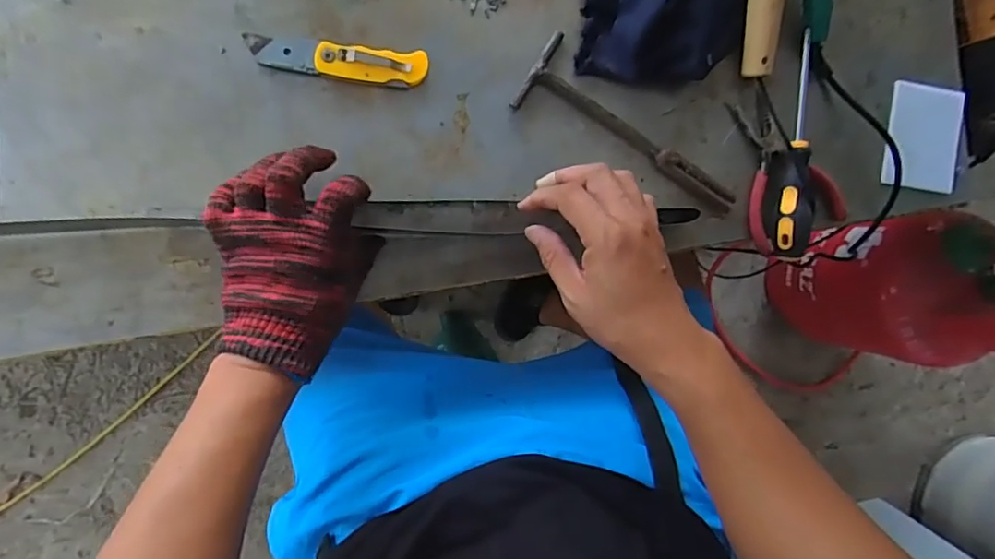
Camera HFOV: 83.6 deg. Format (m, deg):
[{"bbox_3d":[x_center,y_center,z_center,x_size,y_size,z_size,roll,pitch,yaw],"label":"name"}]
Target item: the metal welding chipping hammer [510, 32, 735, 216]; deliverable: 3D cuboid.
[{"bbox_3d":[0.123,-0.124,0.502,0.221,0.014,0.071,34,87,-9],"label":"metal welding chipping hammer"}]

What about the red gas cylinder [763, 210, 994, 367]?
[{"bbox_3d":[0.804,0.022,1.103,0.271,0.526,0.260,7,93,-10],"label":"red gas cylinder"}]

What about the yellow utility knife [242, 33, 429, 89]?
[{"bbox_3d":[-0.130,-0.179,0.454,0.141,0.014,0.030,4,92,-10],"label":"yellow utility knife"}]

